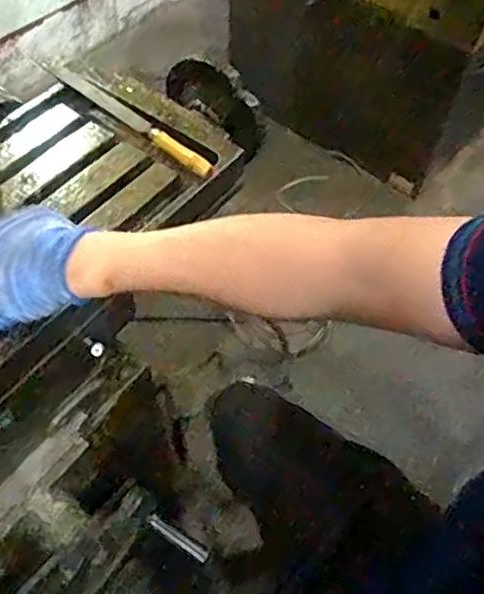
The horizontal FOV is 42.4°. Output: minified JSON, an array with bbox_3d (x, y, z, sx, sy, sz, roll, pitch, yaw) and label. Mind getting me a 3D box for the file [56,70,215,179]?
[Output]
[{"bbox_3d":[-0.119,-0.196,0.694,0.245,0.024,0.022,40,62,22],"label":"file"}]

